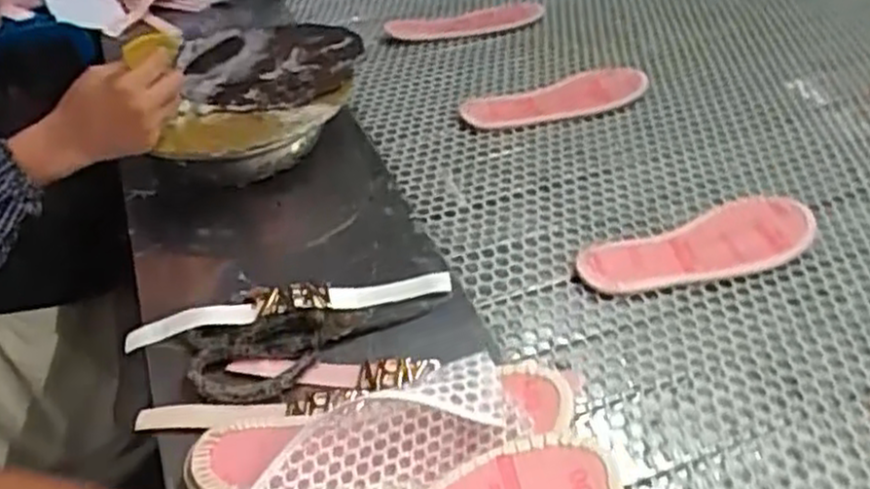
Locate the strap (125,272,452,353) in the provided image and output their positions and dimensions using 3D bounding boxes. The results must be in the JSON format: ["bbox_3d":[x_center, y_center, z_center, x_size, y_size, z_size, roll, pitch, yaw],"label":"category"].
[{"bbox_3d":[-0.115,0.046,0.607,0.253,0.019,0.024,-8,40,-8],"label":"strap"}]

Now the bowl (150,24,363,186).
[{"bbox_3d":[-0.168,-0.150,0.783,0.182,0.067,0.236,-3,39,-2],"label":"bowl"}]

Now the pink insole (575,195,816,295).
[{"bbox_3d":[0.243,0.002,0.683,0.231,0.006,0.085,-16,41,-17],"label":"pink insole"}]

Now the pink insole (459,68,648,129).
[{"bbox_3d":[0.145,-0.169,0.892,0.227,0.012,0.086,-13,41,-13],"label":"pink insole"}]

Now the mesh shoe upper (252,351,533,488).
[{"bbox_3d":[-0.034,0.125,0.471,0.181,0.049,0.073,-14,41,-15],"label":"mesh shoe upper"}]

